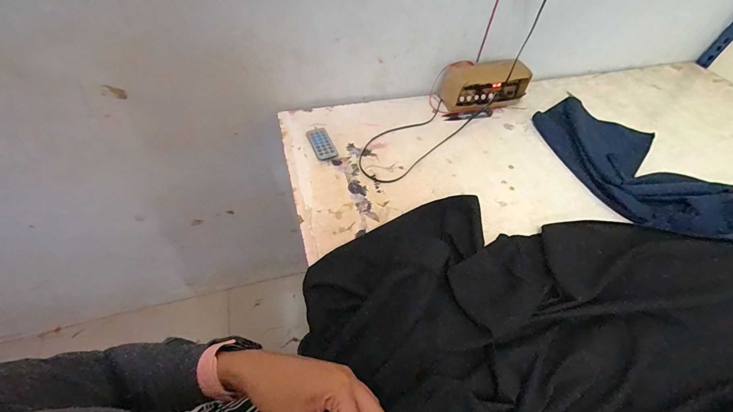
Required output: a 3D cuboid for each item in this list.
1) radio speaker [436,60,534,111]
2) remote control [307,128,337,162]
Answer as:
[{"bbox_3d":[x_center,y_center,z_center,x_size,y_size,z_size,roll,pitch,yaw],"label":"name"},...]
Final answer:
[{"bbox_3d":[0.271,-0.271,0.725,0.193,0.085,0.070,-8,53,-9],"label":"radio speaker"},{"bbox_3d":[-0.089,-0.125,0.638,0.040,0.005,0.087,-18,56,-16],"label":"remote control"}]

